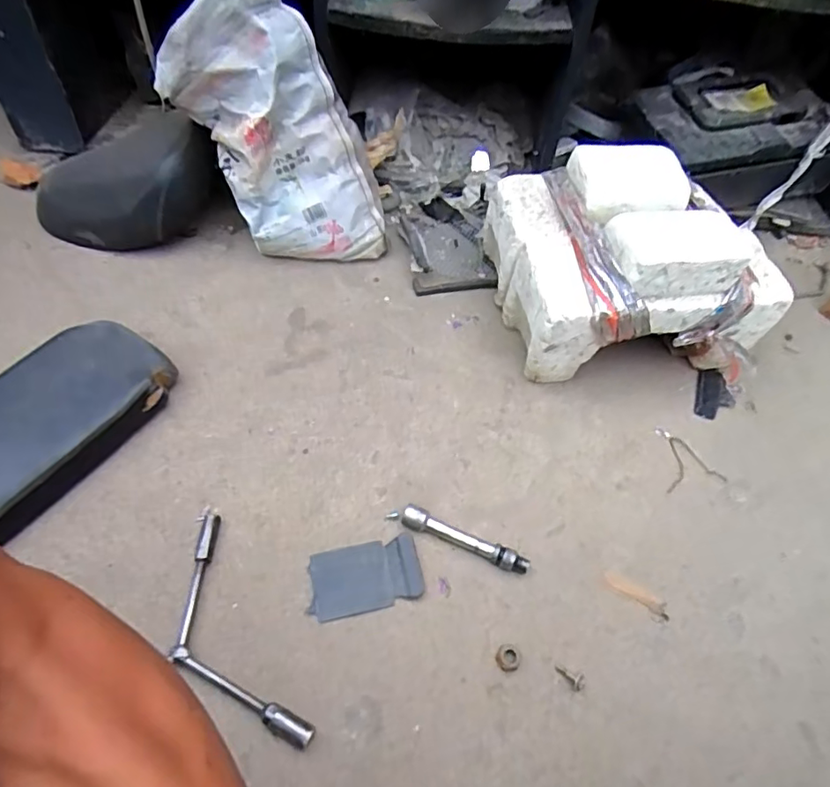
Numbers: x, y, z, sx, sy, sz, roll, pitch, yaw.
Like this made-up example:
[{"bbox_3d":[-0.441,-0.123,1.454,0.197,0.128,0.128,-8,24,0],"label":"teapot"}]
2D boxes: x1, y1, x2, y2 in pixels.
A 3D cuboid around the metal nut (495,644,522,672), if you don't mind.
[{"bbox_3d":[0.089,0.250,0.522,0.023,0.008,0.022,2,55,-3],"label":"metal nut"}]

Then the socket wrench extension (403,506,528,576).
[{"bbox_3d":[0.053,0.156,0.585,0.138,0.021,0.021,21,56,10],"label":"socket wrench extension"}]

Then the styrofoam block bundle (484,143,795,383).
[{"bbox_3d":[0.273,-0.169,0.729,0.310,0.189,0.263,-4,55,-7],"label":"styrofoam block bundle"}]

